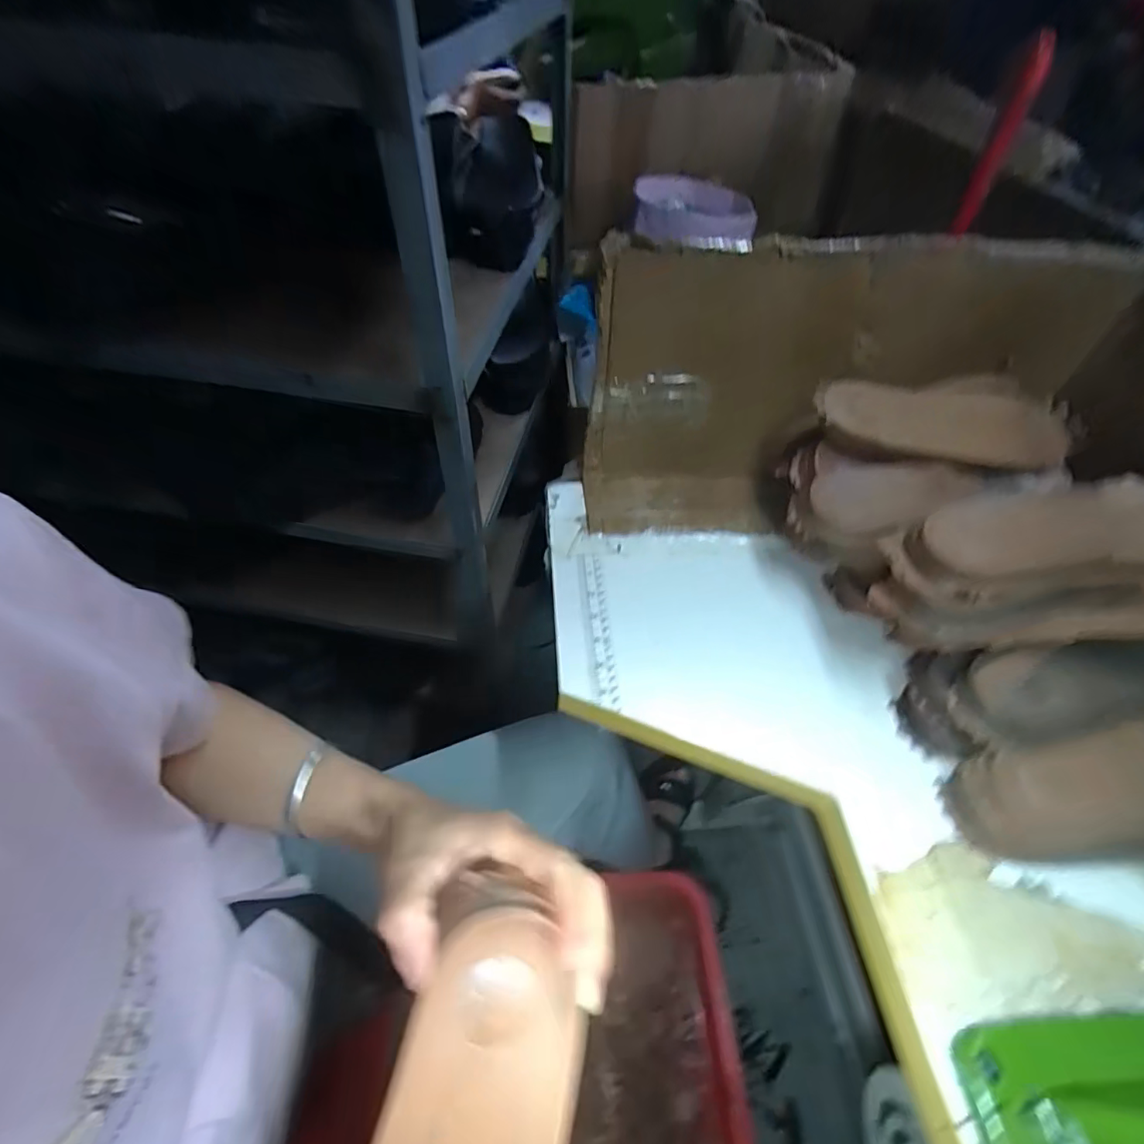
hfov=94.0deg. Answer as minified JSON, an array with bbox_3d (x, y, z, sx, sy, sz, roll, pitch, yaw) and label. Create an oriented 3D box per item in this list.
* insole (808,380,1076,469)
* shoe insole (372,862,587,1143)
[{"bbox_3d":[0.362,-0.145,0.517,0.247,0.028,0.078,5,52,2],"label":"insole"},{"bbox_3d":[-0.053,0.265,0.224,0.087,0.026,0.236,23,81,-8],"label":"shoe insole"}]

